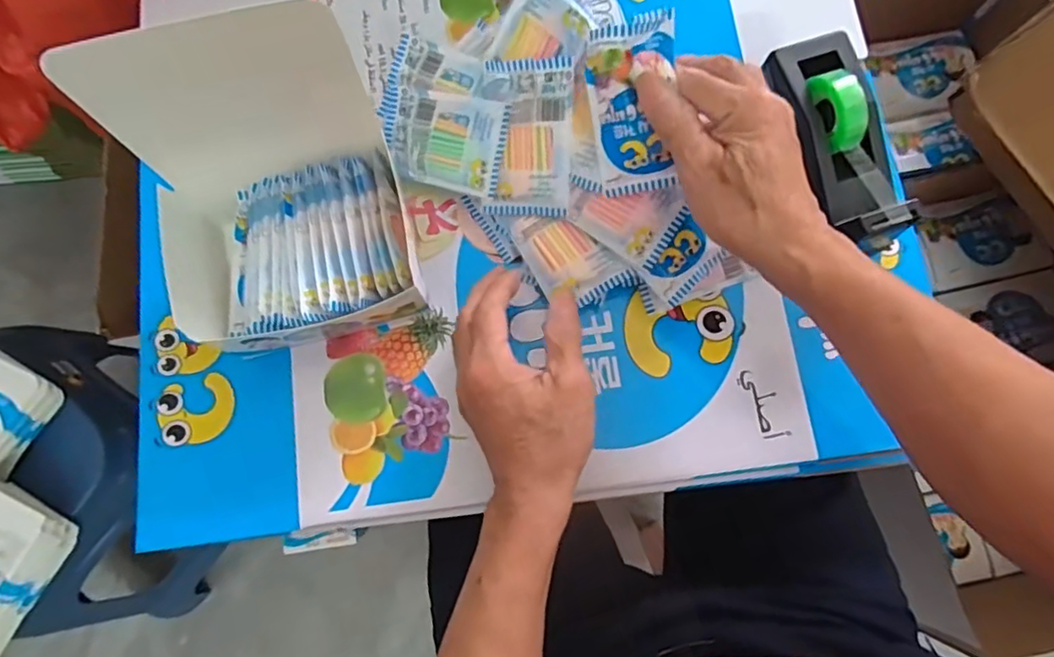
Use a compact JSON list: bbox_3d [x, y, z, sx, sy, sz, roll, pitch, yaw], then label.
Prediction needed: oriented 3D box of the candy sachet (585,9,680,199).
[{"bbox_3d":[0.068,-0.134,0.377,0.056,0.009,0.099,1,114,31],"label":"candy sachet"}]

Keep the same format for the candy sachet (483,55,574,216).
[{"bbox_3d":[0.001,-0.132,0.423,0.063,0.010,0.103,5,100,17],"label":"candy sachet"}]

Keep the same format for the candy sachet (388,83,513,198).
[{"bbox_3d":[-0.058,-0.136,0.442,0.096,0.005,0.064,20,101,22],"label":"candy sachet"}]

